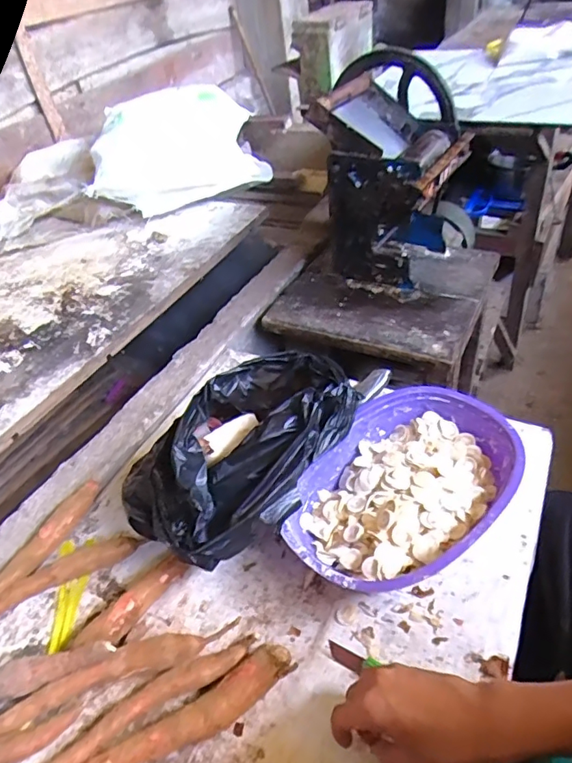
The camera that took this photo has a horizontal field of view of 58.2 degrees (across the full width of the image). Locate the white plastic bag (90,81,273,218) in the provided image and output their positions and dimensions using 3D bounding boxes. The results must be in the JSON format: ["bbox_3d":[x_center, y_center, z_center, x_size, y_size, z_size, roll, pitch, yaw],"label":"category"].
[{"bbox_3d":[-0.293,-0.658,1.415,0.438,0.198,0.471,-18,41,-4],"label":"white plastic bag"}]

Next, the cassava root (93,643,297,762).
[{"bbox_3d":[-0.119,0.331,0.478,0.277,0.043,0.048,-22,44,-16],"label":"cassava root"}]

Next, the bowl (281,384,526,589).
[{"bbox_3d":[0.142,0.130,0.615,0.209,0.071,0.300,26,55,37],"label":"bowl"}]

